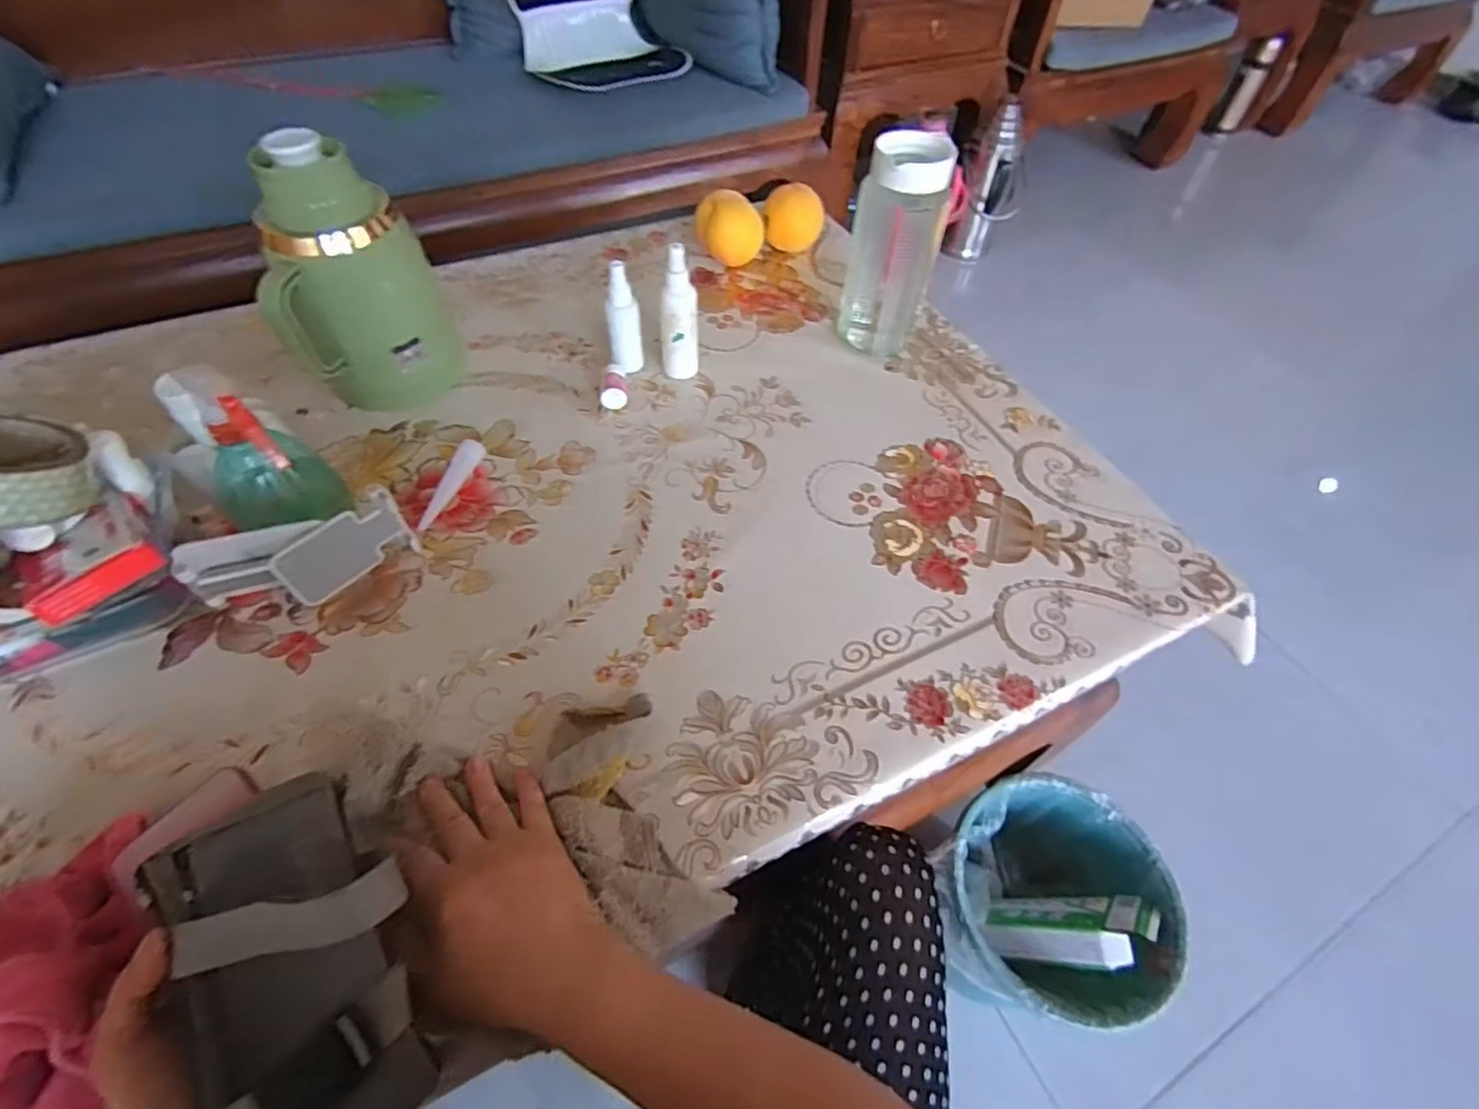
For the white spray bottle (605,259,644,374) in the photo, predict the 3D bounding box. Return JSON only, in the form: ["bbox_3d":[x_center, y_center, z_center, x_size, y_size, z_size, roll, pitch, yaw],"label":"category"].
[{"bbox_3d":[-0.121,-0.243,0.677,0.034,0.114,0.039,-7,54,-7],"label":"white spray bottle"}]

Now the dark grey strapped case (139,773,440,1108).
[{"bbox_3d":[-0.223,0.204,0.323,0.101,0.034,0.180,-26,60,-20],"label":"dark grey strapped case"}]

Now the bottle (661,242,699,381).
[{"bbox_3d":[-0.061,-0.241,0.663,0.037,0.137,0.035,-3,54,-4],"label":"bottle"}]

